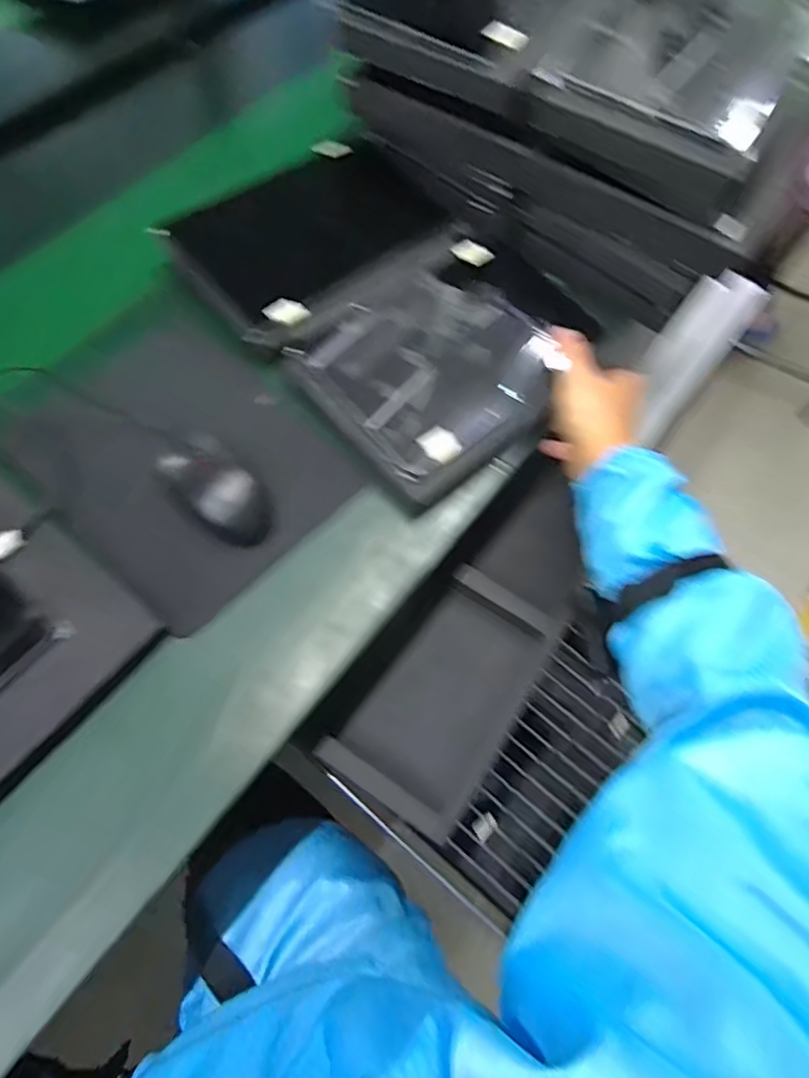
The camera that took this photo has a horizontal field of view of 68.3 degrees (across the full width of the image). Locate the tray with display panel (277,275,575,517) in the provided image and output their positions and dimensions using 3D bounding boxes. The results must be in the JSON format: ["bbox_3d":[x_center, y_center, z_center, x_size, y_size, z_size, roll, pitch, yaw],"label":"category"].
[{"bbox_3d":[0.025,-0.152,0.541,0.200,0.042,0.190,-38,73,-9],"label":"tray with display panel"}]

